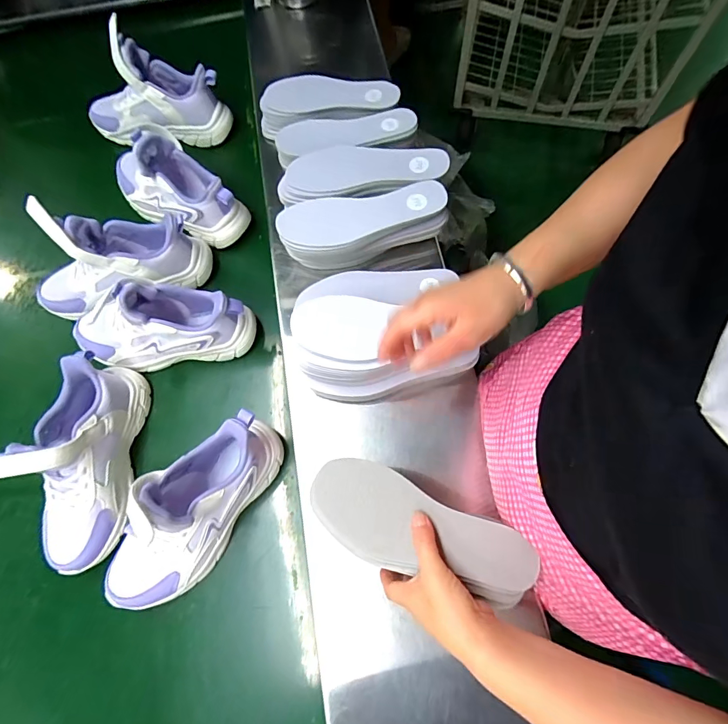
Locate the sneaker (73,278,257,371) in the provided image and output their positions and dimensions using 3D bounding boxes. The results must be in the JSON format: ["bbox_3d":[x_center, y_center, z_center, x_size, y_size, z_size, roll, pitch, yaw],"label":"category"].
[{"bbox_3d":[-0.266,-0.051,0.522,0.232,0.115,0.086,-1,71,0],"label":"sneaker"}]

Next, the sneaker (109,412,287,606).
[{"bbox_3d":[-0.188,0.159,0.445,0.087,0.120,0.235,32,74,11],"label":"sneaker"}]

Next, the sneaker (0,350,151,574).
[{"bbox_3d":[-0.325,0.104,0.460,0.073,0.139,0.239,-2,71,0],"label":"sneaker"}]

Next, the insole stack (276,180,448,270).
[{"bbox_3d":[-0.004,-0.184,0.570,0.224,0.068,0.086,-6,71,-2],"label":"insole stack"}]

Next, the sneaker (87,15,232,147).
[{"bbox_3d":[-0.342,-0.425,0.664,0.241,0.132,0.080,0,71,0],"label":"sneaker"}]

